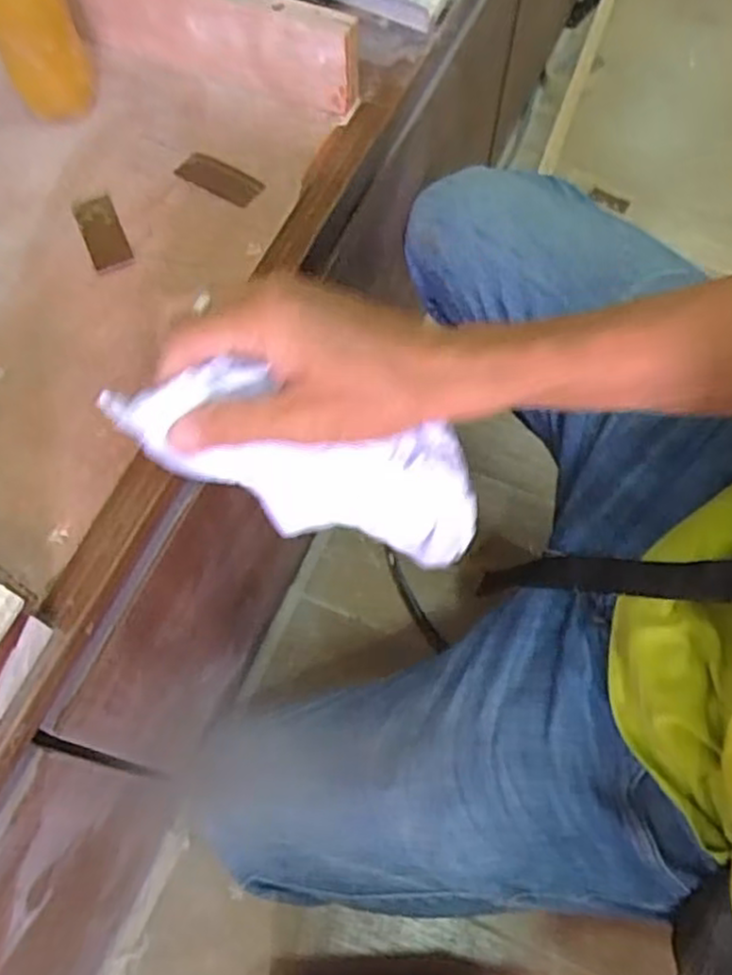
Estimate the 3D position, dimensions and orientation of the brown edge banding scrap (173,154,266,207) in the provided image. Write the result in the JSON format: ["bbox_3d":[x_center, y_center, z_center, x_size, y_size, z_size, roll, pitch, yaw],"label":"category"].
[{"bbox_3d":[-0.089,-0.188,0.439,0.053,0.004,0.022,29,67,12],"label":"brown edge banding scrap"}]

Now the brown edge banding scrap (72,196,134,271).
[{"bbox_3d":[-0.152,-0.148,0.418,0.022,0.005,0.055,-22,67,-11],"label":"brown edge banding scrap"}]

